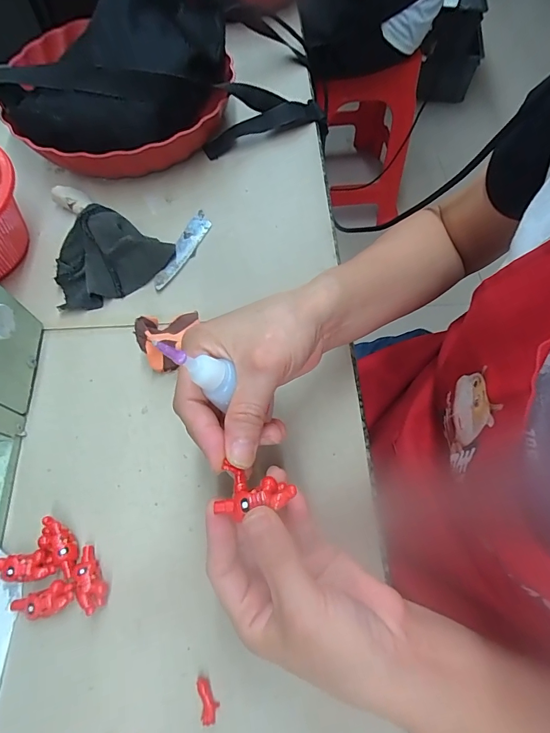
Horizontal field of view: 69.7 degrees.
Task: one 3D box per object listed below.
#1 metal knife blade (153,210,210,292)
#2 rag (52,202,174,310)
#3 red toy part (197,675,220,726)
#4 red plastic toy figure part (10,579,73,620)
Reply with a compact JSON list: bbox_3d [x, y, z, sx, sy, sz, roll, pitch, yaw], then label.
[{"bbox_3d":[-0.092,-0.117,0.393,0.022,0.006,0.100,23,67,10],"label":"metal knife blade"},{"bbox_3d":[-0.152,-0.104,0.364,0.105,0.043,0.077,-10,66,-5],"label":"rag"},{"bbox_3d":[-0.041,0.204,0.242,0.011,0.009,0.023,-12,66,-6],"label":"red toy part"},{"bbox_3d":[-0.153,0.155,0.259,0.041,0.010,0.018,-18,67,-9],"label":"red plastic toy figure part"}]

